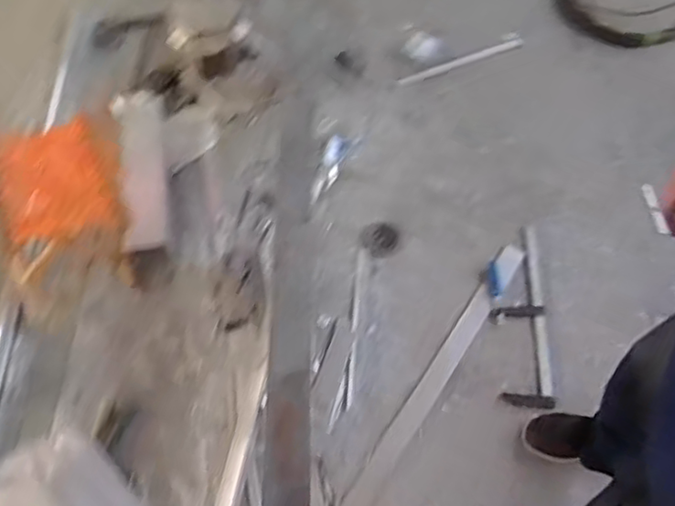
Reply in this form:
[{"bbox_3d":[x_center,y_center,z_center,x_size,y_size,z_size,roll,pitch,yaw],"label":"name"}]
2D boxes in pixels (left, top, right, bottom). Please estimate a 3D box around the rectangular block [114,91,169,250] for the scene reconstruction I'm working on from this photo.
[{"bbox_3d":[-0.552,-0.230,1.849,0.135,0.048,0.431,1,100,0],"label":"rectangular block"}]

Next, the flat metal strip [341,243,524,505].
[{"bbox_3d":[0.236,0.269,1.480,0.055,0.016,0.762,31,66,15],"label":"flat metal strip"}]

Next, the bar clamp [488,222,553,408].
[{"bbox_3d":[0.432,0.135,1.541,0.125,0.026,0.461,3,62,1],"label":"bar clamp"}]

